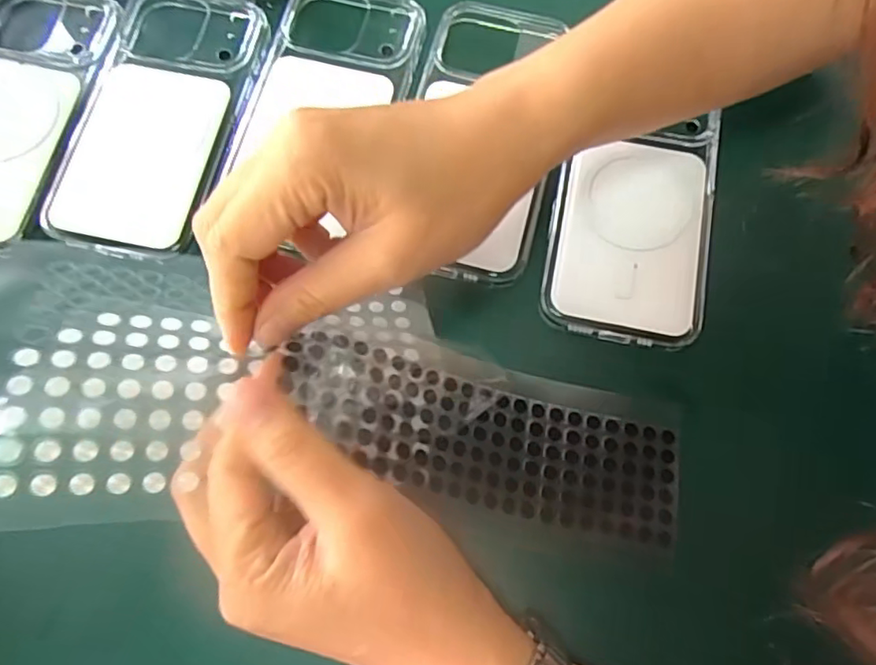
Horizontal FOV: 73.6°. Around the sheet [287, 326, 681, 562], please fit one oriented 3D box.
[{"bbox_3d":[0.021,0.040,0.245,0.168,0.029,0.064,19,74,-14],"label":"sheet"}]

